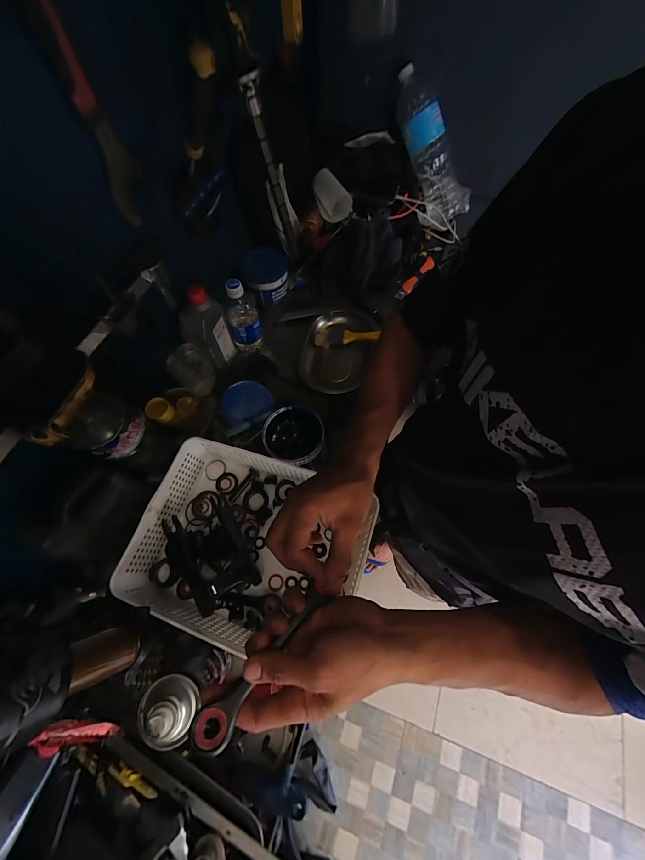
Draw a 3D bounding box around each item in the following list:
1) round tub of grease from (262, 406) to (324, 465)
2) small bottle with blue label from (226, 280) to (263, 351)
[{"bbox_3d":[-0.049,0.021,0.543,0.093,0.076,0.099,-1,66,2],"label":"round tub of grease"},{"bbox_3d":[-0.161,-0.231,0.617,0.063,0.145,0.059,-16,67,-5],"label":"small bottle with blue label"}]

